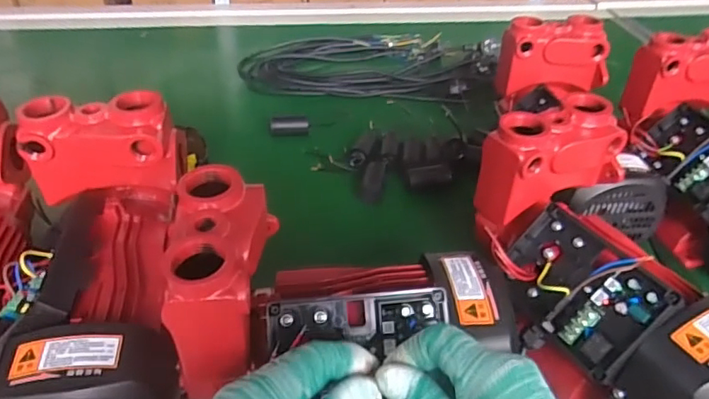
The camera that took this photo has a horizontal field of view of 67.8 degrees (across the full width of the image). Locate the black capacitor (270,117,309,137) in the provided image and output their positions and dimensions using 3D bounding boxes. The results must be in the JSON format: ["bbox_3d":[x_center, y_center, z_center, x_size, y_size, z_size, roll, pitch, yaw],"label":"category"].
[{"bbox_3d":[-0.096,-0.107,0.787,0.055,0.031,0.027,-2,38,-4],"label":"black capacitor"}]

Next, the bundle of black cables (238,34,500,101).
[{"bbox_3d":[0.030,-0.273,1.000,0.456,0.045,0.286,3,38,2],"label":"bundle of black cables"}]

